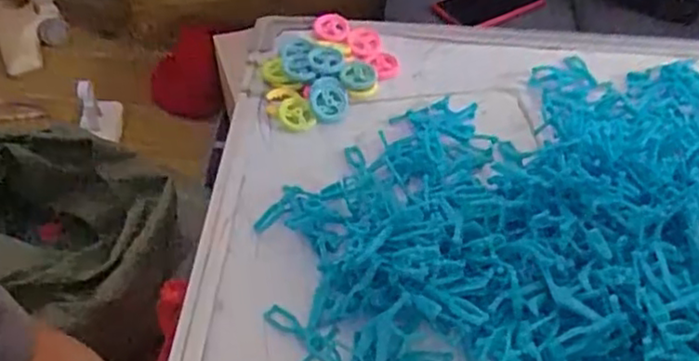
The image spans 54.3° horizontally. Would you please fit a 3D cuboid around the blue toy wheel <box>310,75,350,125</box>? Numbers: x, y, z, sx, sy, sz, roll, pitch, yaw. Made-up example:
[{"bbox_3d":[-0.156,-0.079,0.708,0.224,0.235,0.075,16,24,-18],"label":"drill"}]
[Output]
[{"bbox_3d":[-0.015,-0.062,0.518,0.030,0.007,0.037,17,62,-17],"label":"blue toy wheel"}]

